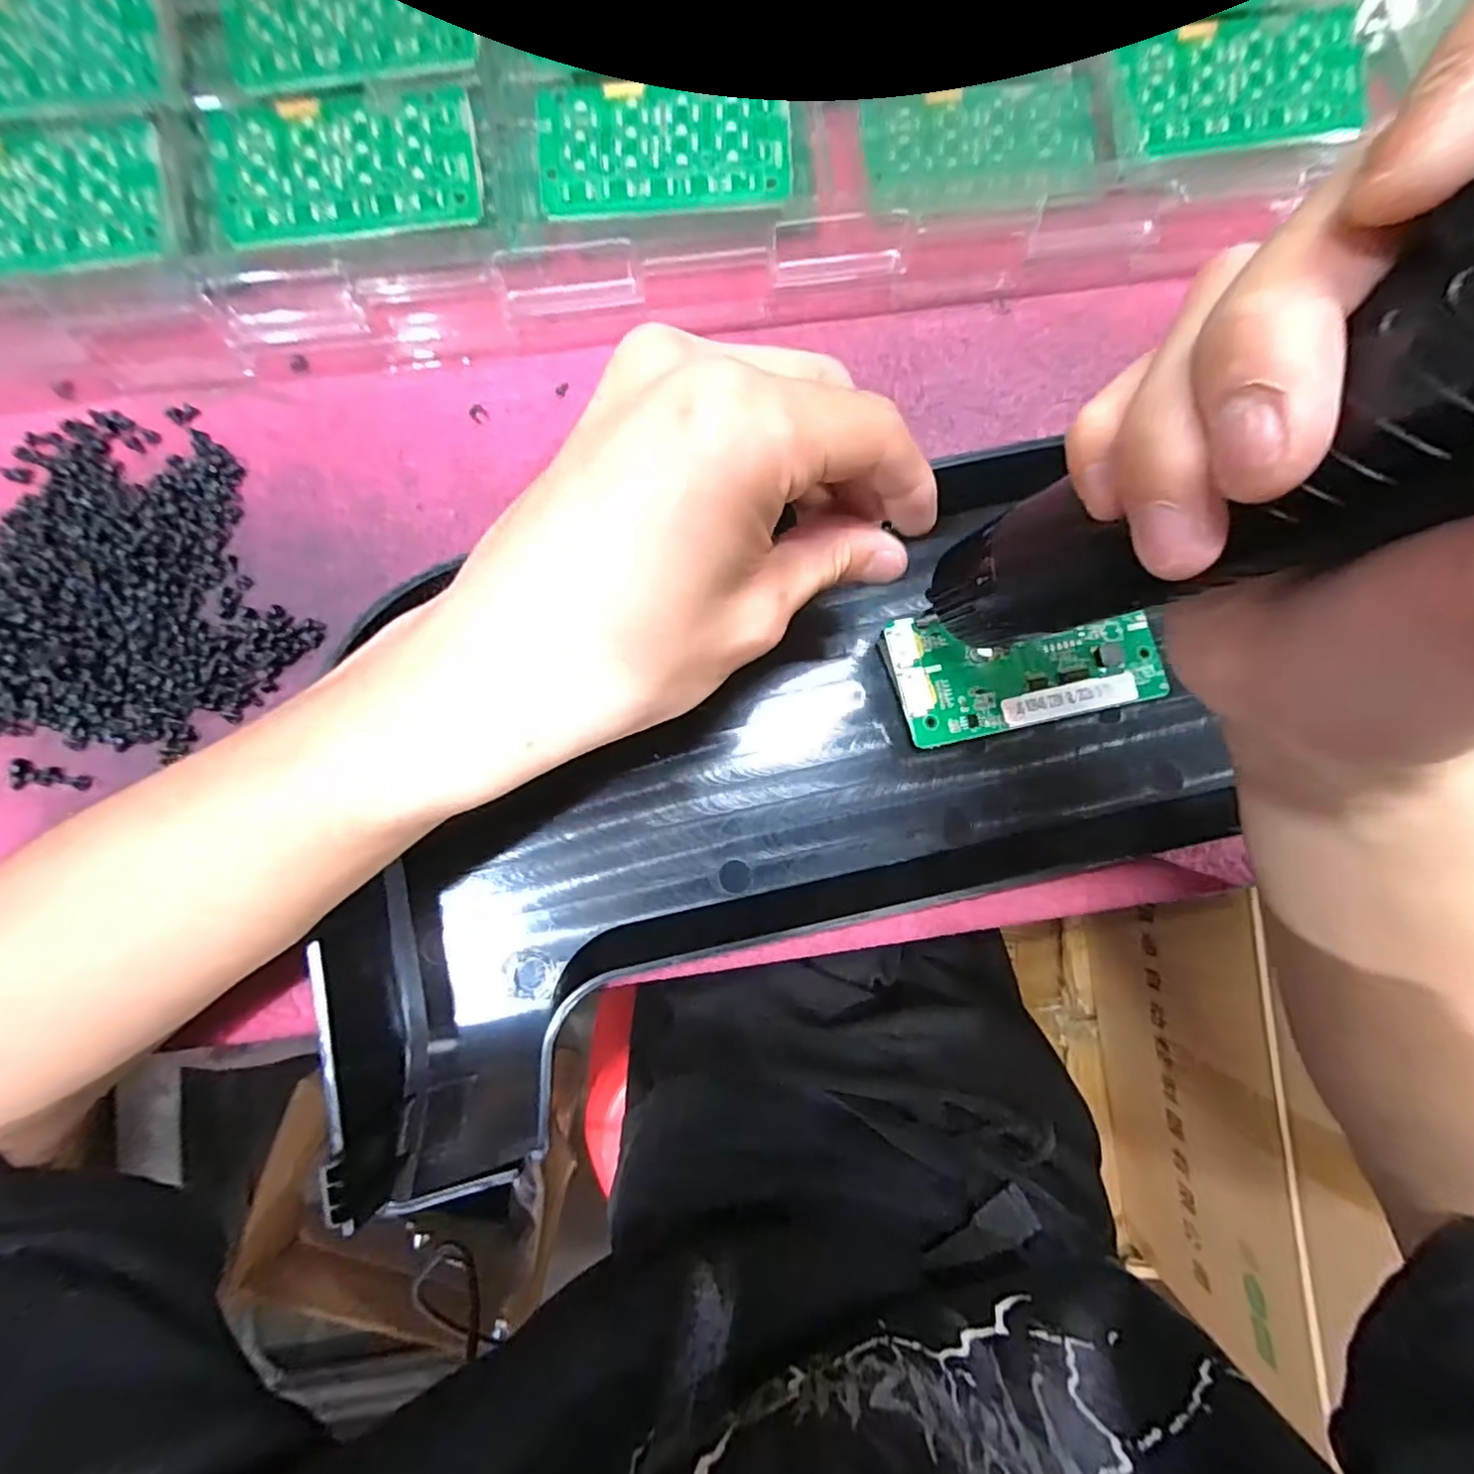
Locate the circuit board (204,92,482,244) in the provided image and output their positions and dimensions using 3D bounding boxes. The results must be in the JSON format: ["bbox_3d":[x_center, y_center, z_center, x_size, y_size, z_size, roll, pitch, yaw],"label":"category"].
[{"bbox_3d":[-0.141,-0.206,0.238,0.091,0.008,0.047,-8,83,-3],"label":"circuit board"}]

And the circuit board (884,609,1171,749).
[{"bbox_3d":[0.104,-0.027,0.236,0.094,0.011,0.044,-12,83,-3],"label":"circuit board"}]

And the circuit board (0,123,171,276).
[{"bbox_3d":[-0.246,-0.187,0.228,0.087,0.005,0.051,-3,91,-2],"label":"circuit board"}]

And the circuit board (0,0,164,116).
[{"bbox_3d":[-0.260,-0.254,0.241,0.086,0.011,0.059,-6,83,-2],"label":"circuit board"}]

